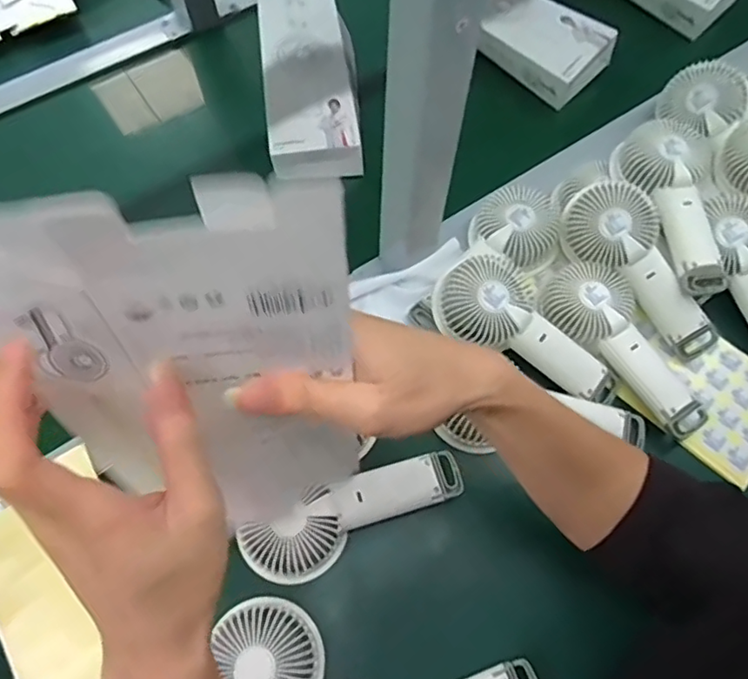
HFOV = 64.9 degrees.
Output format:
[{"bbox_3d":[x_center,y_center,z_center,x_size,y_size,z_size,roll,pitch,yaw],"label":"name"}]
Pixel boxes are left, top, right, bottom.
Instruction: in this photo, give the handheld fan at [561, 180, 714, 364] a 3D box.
[{"bbox_3d":[0.259,-0.068,0.561,0.076,0.058,0.189,-34,84,-14],"label":"handheld fan"}]

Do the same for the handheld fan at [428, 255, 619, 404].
[{"bbox_3d":[0.145,-0.010,0.538,0.187,0.049,0.096,37,70,-1],"label":"handheld fan"}]

